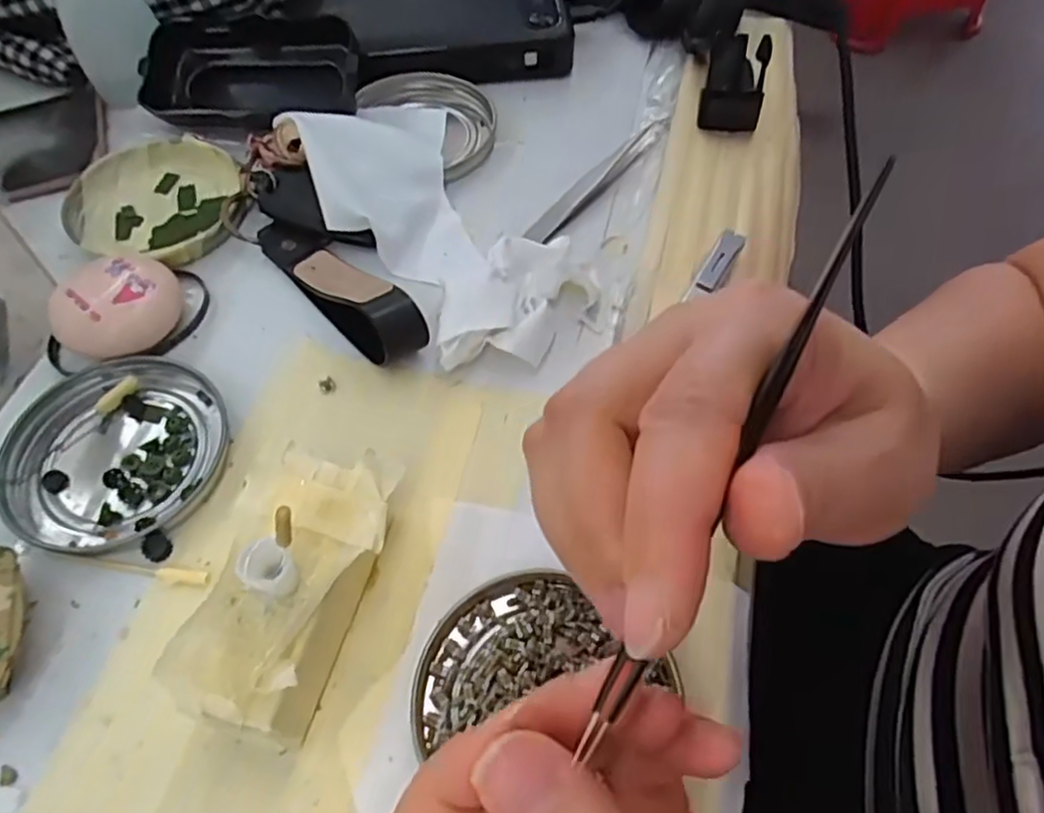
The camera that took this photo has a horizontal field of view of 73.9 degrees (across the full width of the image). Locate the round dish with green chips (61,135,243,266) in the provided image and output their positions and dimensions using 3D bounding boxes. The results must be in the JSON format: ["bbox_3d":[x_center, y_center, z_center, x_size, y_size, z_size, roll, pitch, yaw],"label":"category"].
[{"bbox_3d":[-0.171,-0.099,0.329,0.083,0.013,0.072,19,60,11],"label":"round dish with green chips"}]

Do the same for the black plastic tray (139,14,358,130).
[{"bbox_3d":[-0.136,-0.167,0.351,0.117,0.035,0.056,11,59,6],"label":"black plastic tray"}]

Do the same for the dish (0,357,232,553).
[{"bbox_3d":[-0.151,0.016,0.259,0.073,0.008,0.079,33,64,18],"label":"dish"}]

